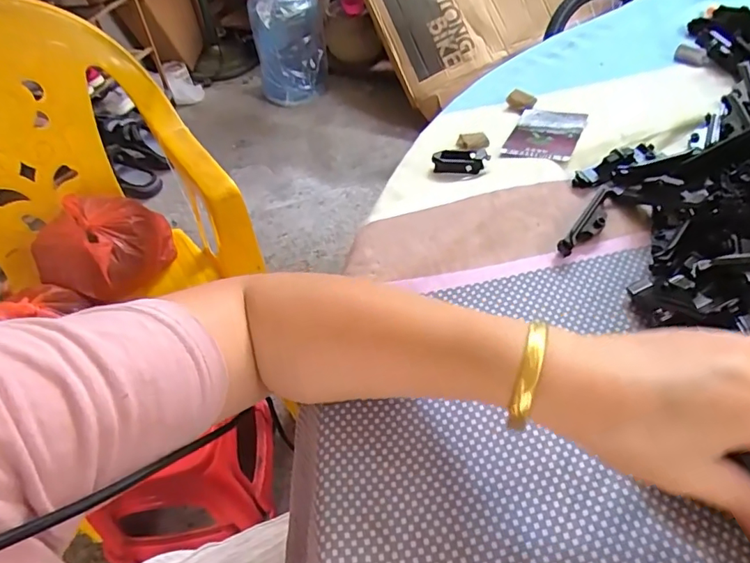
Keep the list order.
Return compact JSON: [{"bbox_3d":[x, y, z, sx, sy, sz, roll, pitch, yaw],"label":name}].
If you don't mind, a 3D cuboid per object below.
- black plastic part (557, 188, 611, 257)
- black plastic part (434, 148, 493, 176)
[{"bbox_3d":[0.164,-0.045,0.387,0.016,0.016,0.076,30,58,28],"label":"black plastic part"},{"bbox_3d":[0.075,-0.105,0.448,0.046,0.012,0.022,5,50,11],"label":"black plastic part"}]

